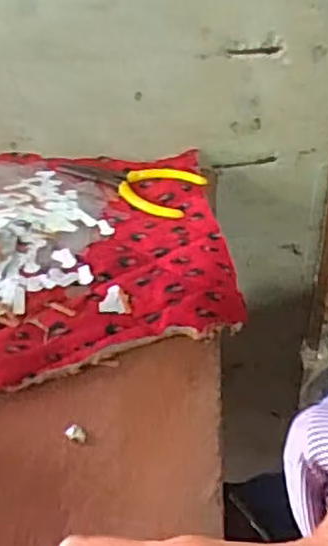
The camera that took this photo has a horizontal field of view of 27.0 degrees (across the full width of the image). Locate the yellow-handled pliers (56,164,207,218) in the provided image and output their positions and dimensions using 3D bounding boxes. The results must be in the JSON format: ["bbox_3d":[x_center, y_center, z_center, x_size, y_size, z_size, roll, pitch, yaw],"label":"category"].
[{"bbox_3d":[-0.031,-0.074,0.554,0.118,0.005,0.058,16,44,17],"label":"yellow-handled pliers"}]

